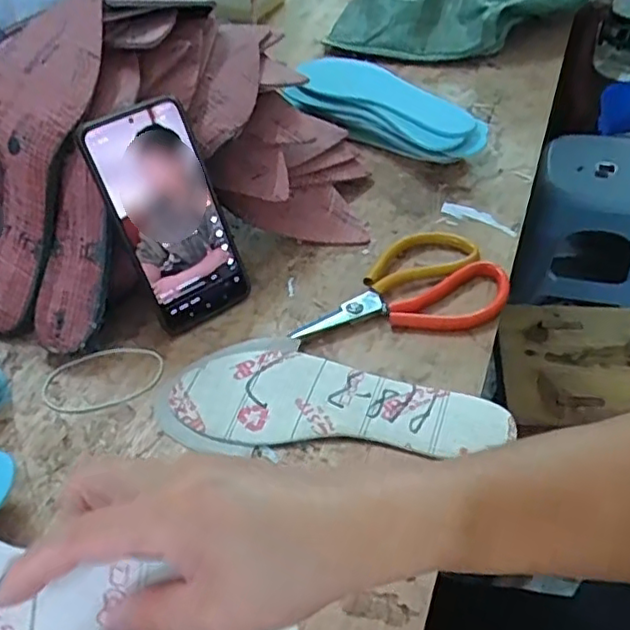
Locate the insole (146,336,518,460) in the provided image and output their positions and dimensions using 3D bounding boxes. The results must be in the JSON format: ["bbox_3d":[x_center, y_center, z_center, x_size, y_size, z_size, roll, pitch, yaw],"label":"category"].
[{"bbox_3d":[0.011,0.054,0.441,0.230,0.007,0.086,1,50,6],"label":"insole"}]

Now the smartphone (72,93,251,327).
[{"bbox_3d":[-0.105,-0.072,0.474,0.081,0.161,0.008,-30,26,-21],"label":"smartphone"}]

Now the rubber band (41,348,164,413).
[{"bbox_3d":[-0.155,0.047,0.467,0.087,0.004,0.052,-11,46,-6],"label":"rubber band"}]

